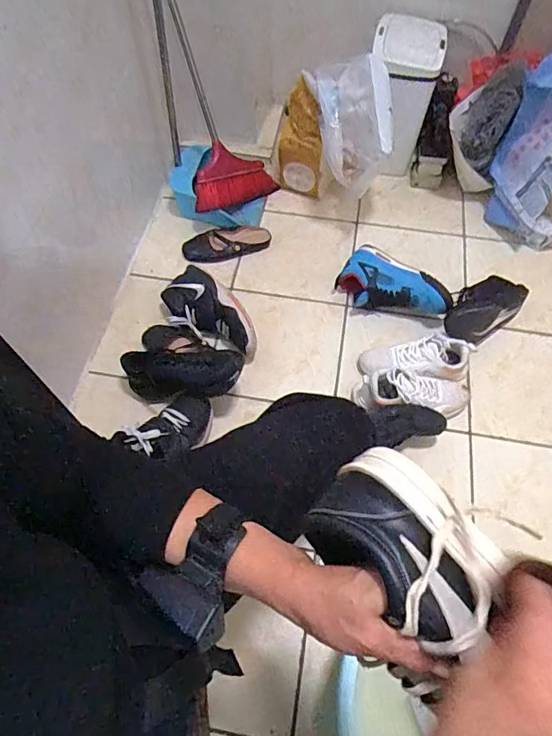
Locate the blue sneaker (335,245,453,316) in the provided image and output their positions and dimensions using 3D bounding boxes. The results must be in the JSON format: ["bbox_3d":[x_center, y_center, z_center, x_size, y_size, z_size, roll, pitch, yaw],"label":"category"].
[{"bbox_3d":[0.290,-0.192,1.163,0.270,0.092,0.137,31,65,17],"label":"blue sneaker"}]

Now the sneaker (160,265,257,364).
[{"bbox_3d":[-0.155,-0.130,1.120,0.291,0.106,0.144,39,68,20],"label":"sneaker"}]

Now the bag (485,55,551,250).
[{"bbox_3d":[0.670,-0.524,1.180,0.142,0.378,0.260,-11,61,-6],"label":"bag"}]

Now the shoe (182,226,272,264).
[{"bbox_3d":[-0.134,-0.345,1.282,0.240,0.045,0.092,-12,61,-6],"label":"shoe"}]

